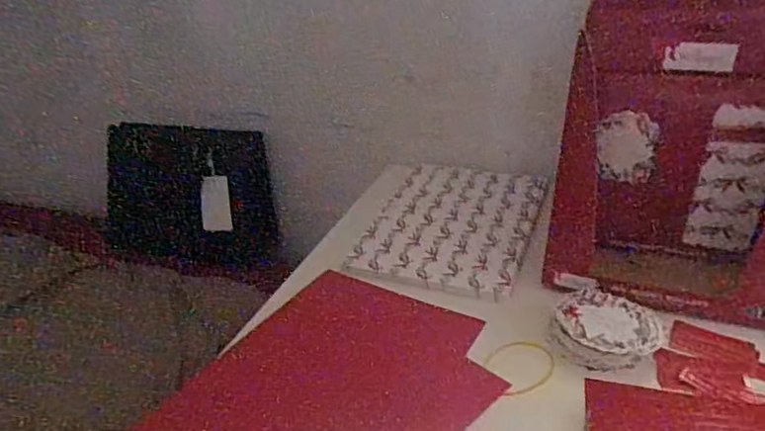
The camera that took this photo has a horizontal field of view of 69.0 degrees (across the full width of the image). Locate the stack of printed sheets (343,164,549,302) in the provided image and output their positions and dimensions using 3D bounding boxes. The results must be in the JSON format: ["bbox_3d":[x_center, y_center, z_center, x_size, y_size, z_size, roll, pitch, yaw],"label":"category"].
[{"bbox_3d":[0.085,0.005,0.649,0.174,0.022,0.261,9,29,20],"label":"stack of printed sheets"}]

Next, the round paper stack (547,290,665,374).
[{"bbox_3d":[0.185,0.098,0.460,0.083,0.030,0.075,9,29,21],"label":"round paper stack"}]

